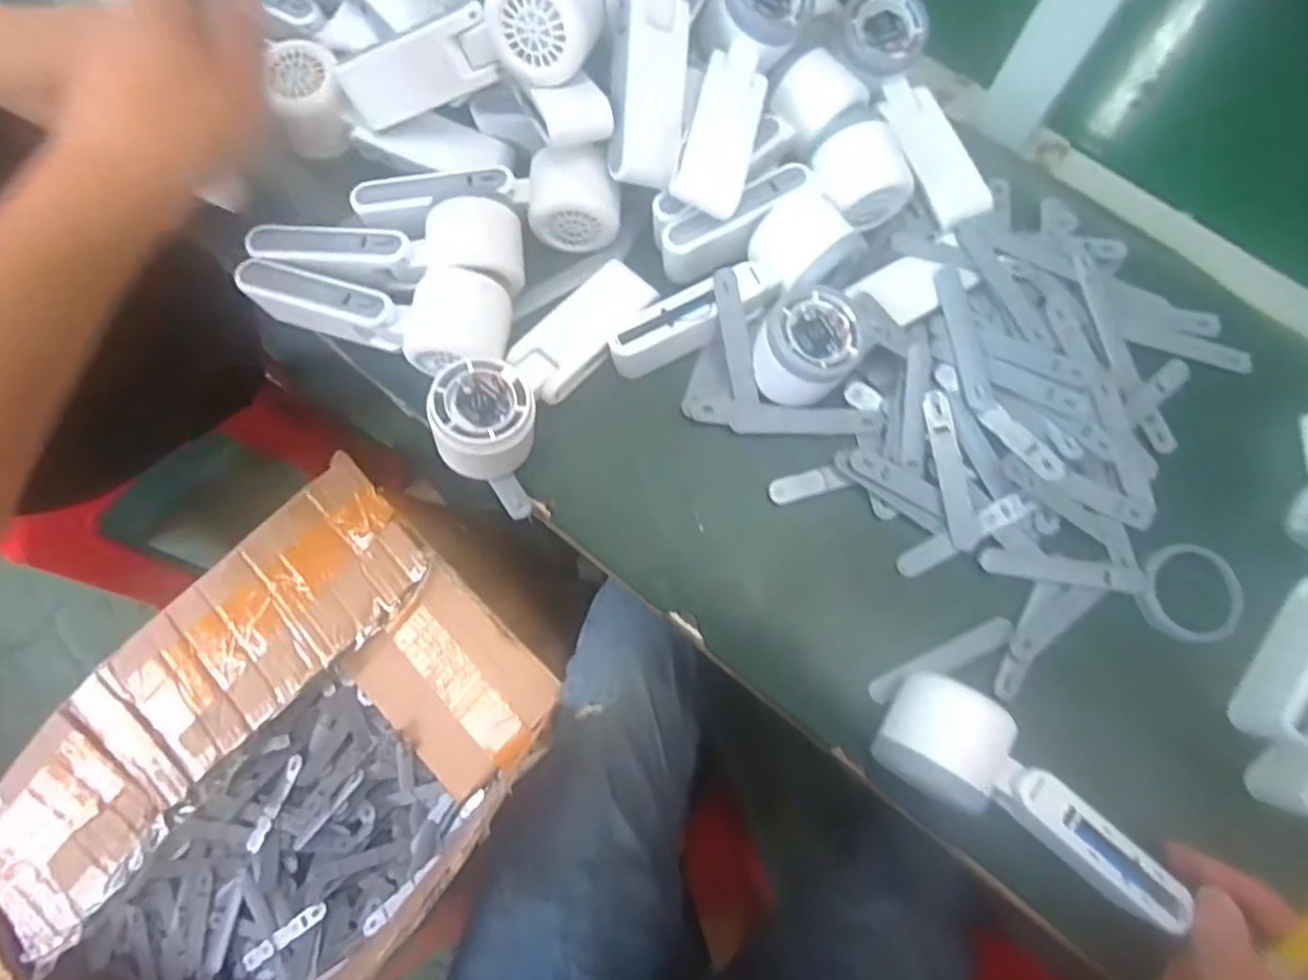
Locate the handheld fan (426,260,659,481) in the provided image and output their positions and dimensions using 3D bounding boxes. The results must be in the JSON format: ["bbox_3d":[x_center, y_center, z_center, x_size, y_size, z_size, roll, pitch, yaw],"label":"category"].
[{"bbox_3d":[-0.066,-0.079,0.404,0.059,0.052,0.167,37,78,7],"label":"handheld fan"}]

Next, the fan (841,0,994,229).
[{"bbox_3d":[0.177,-0.258,0.453,0.055,0.037,0.162,-29,98,-8],"label":"fan"}]

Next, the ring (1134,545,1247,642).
[{"bbox_3d":[0.323,0.061,0.401,0.058,0.004,0.060,0,76,-1],"label":"ring"}]

